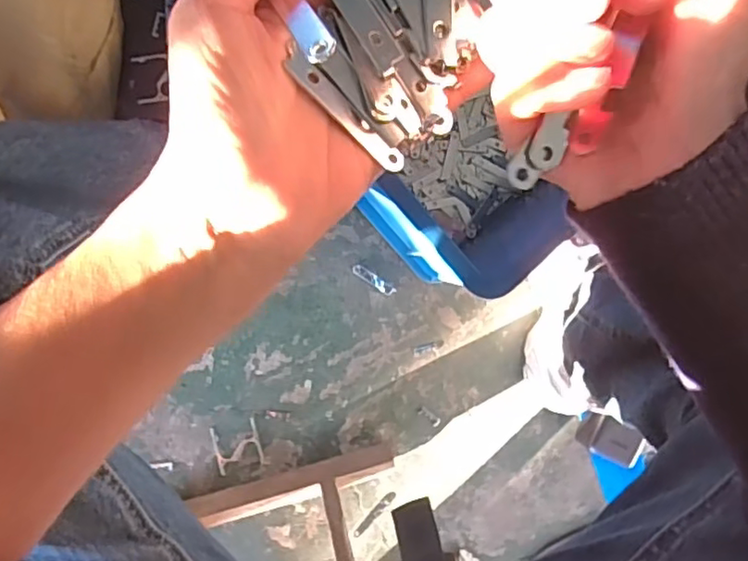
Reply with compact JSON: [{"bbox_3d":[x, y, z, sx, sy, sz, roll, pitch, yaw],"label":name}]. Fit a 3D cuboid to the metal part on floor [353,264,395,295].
[{"bbox_3d":[0.000,0.000,0.683,0.052,0.004,0.013,33,88,-8],"label":"metal part on floor"}]

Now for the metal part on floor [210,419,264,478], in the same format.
[{"bbox_3d":[-0.149,0.182,0.673,0.049,0.004,0.052,-13,95,-7],"label":"metal part on floor"}]

